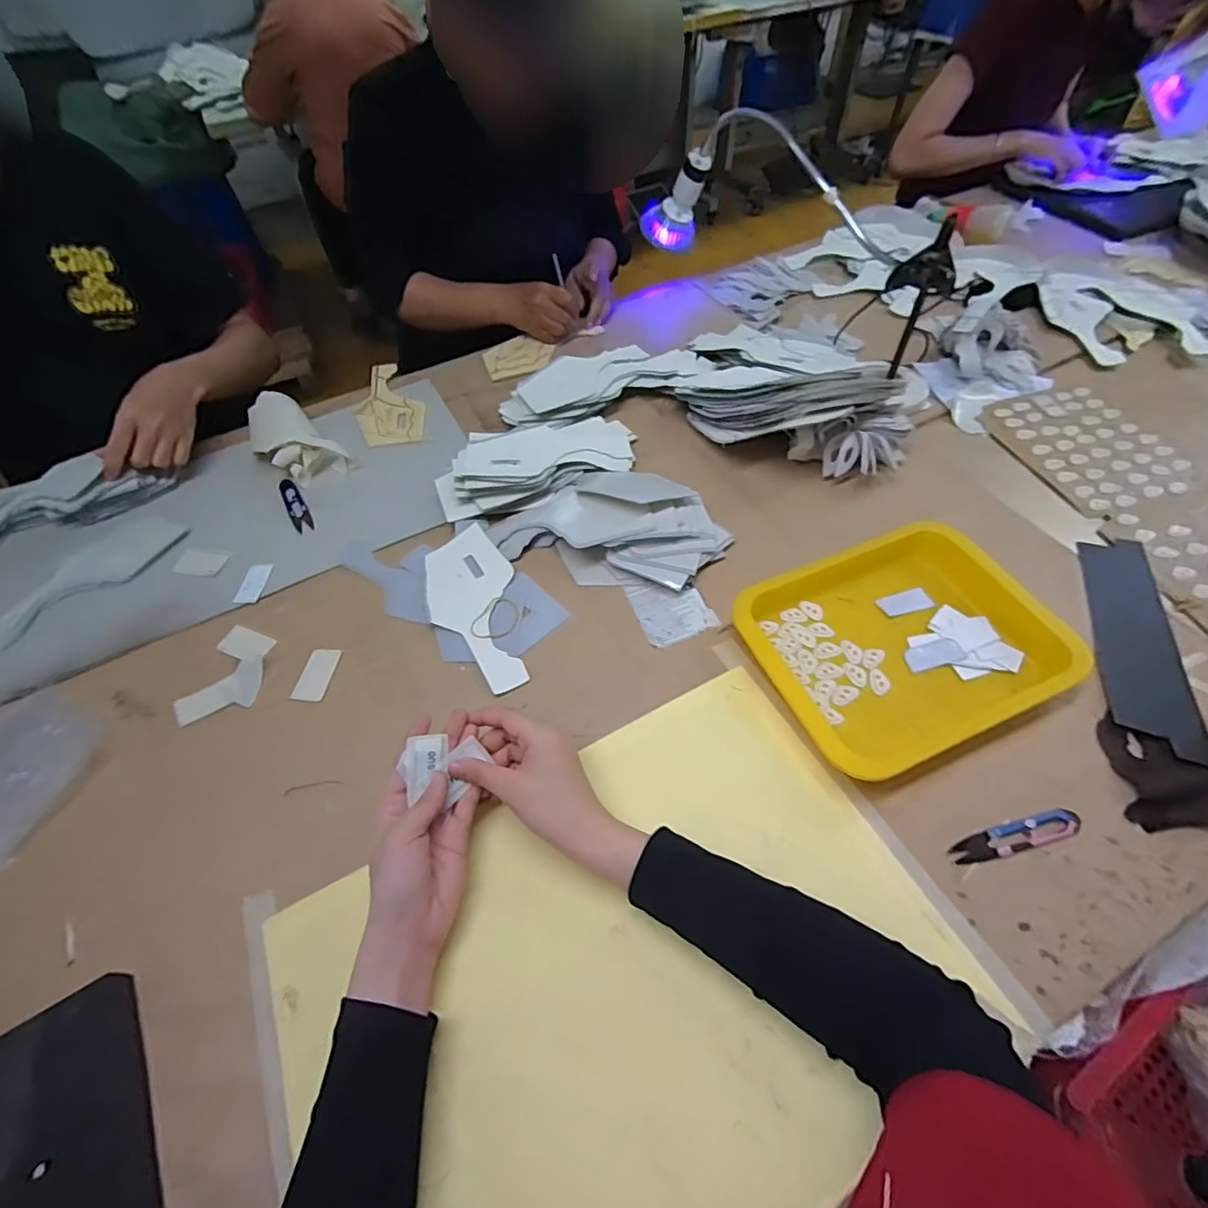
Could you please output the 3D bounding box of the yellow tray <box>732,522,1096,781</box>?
[{"bbox_3d":[0.268,0.033,0.508,0.256,0.043,0.202,-21,56,-11],"label":"yellow tray"}]

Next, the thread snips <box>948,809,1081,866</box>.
[{"bbox_3d":[0.315,0.178,0.423,0.098,0.009,0.020,-14,55,-6],"label":"thread snips"}]

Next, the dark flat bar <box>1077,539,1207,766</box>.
[{"bbox_3d":[0.499,0.028,0.520,0.065,0.008,0.248,11,55,16],"label":"dark flat bar"}]

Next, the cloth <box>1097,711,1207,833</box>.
[{"bbox_3d":[0.464,0.136,0.431,0.108,0.027,0.091,14,57,13],"label":"cloth"}]

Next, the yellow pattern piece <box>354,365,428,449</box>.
[{"bbox_3d":[-0.316,-0.295,0.802,0.089,0.007,0.185,-24,56,-13],"label":"yellow pattern piece"}]

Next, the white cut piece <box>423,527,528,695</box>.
[{"bbox_3d":[-0.138,0.001,0.581,0.089,0.010,0.206,-7,55,-10],"label":"white cut piece"}]

